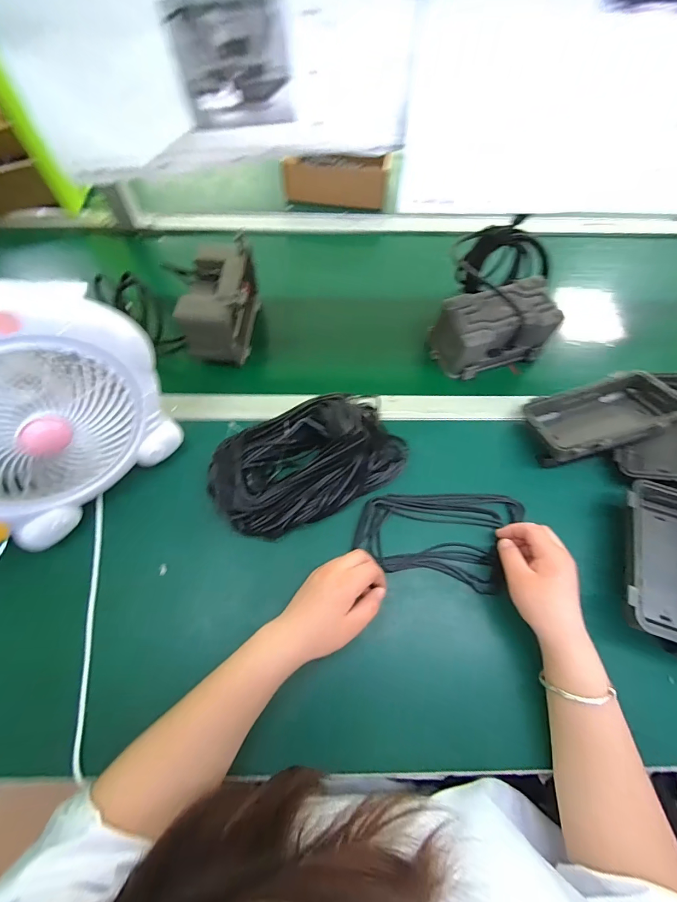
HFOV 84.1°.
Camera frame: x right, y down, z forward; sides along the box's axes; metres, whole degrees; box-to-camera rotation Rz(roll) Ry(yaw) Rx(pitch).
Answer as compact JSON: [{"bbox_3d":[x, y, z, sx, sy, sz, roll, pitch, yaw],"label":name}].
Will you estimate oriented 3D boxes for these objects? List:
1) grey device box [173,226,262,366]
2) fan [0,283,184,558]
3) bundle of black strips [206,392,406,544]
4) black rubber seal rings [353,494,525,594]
[{"bbox_3d":[-0.175,-0.225,0.569,0.091,0.114,0.173,0,62,-1],"label":"grey device box"},{"bbox_3d":[-0.312,-0.036,0.353,0.096,0.305,0.273,40,68,18],"label":"fan"},{"bbox_3d":[-0.035,0.013,0.474,0.237,0.060,0.135,-29,66,-15],"label":"bundle of black strips"},{"bbox_3d":[0.125,0.105,0.459,0.203,0.016,0.114,5,62,1],"label":"black rubber seal rings"}]

